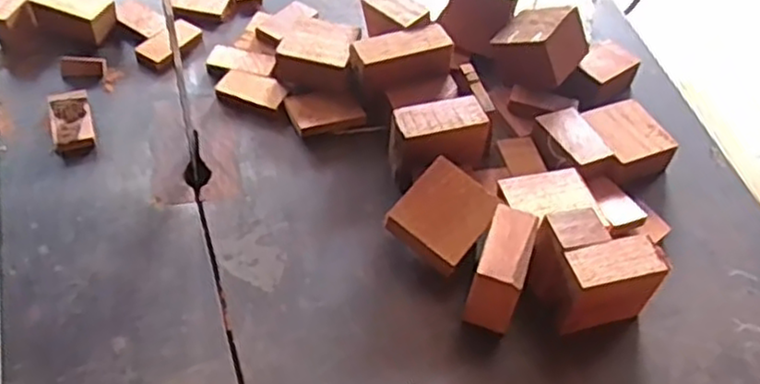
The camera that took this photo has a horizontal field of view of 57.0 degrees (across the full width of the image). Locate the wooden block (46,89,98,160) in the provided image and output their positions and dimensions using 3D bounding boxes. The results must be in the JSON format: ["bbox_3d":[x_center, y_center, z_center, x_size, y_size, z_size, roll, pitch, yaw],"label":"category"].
[{"bbox_3d":[-0.233,-0.053,0.530,0.028,0.011,0.064,-15,52,-18],"label":"wooden block"}]

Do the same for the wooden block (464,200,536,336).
[{"bbox_3d":[0.074,0.051,0.439,0.027,0.058,0.063,17,51,8],"label":"wooden block"}]

